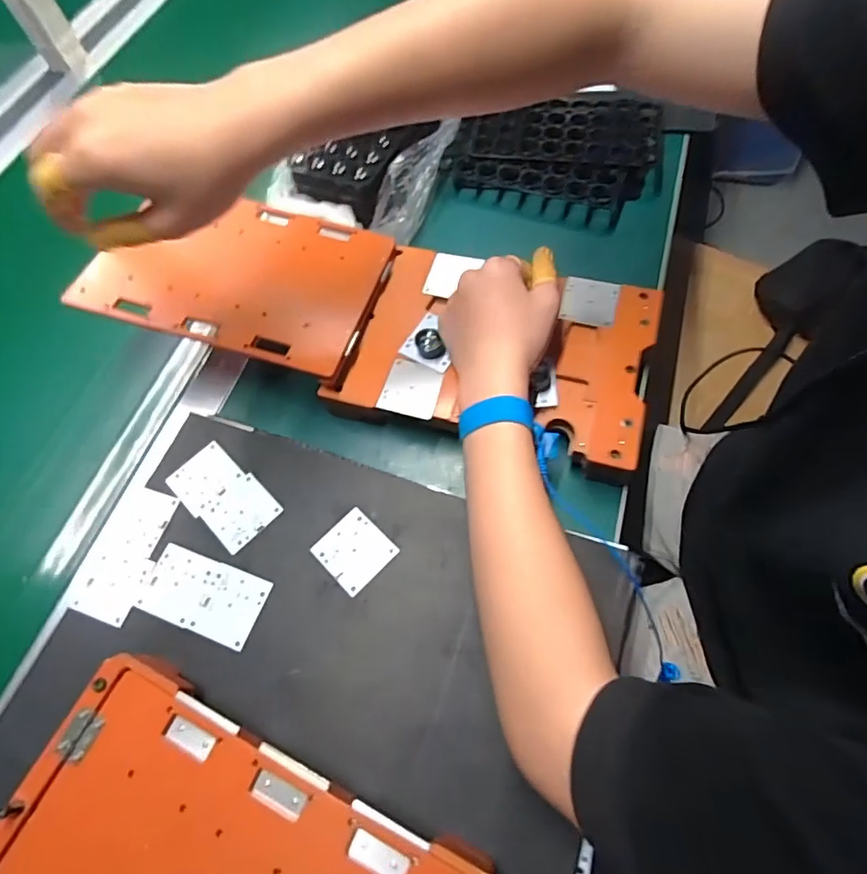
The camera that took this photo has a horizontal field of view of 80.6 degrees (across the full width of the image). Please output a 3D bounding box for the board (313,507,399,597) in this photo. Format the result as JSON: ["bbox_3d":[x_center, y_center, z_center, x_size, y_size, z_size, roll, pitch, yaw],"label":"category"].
[{"bbox_3d":[-0.055,0.081,0.363,0.046,0.005,0.044,40,71,22],"label":"board"}]

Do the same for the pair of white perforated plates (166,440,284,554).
[{"bbox_3d":[-0.160,0.045,0.393,0.089,0.006,0.048,36,69,21],"label":"pair of white perforated plates"}]

